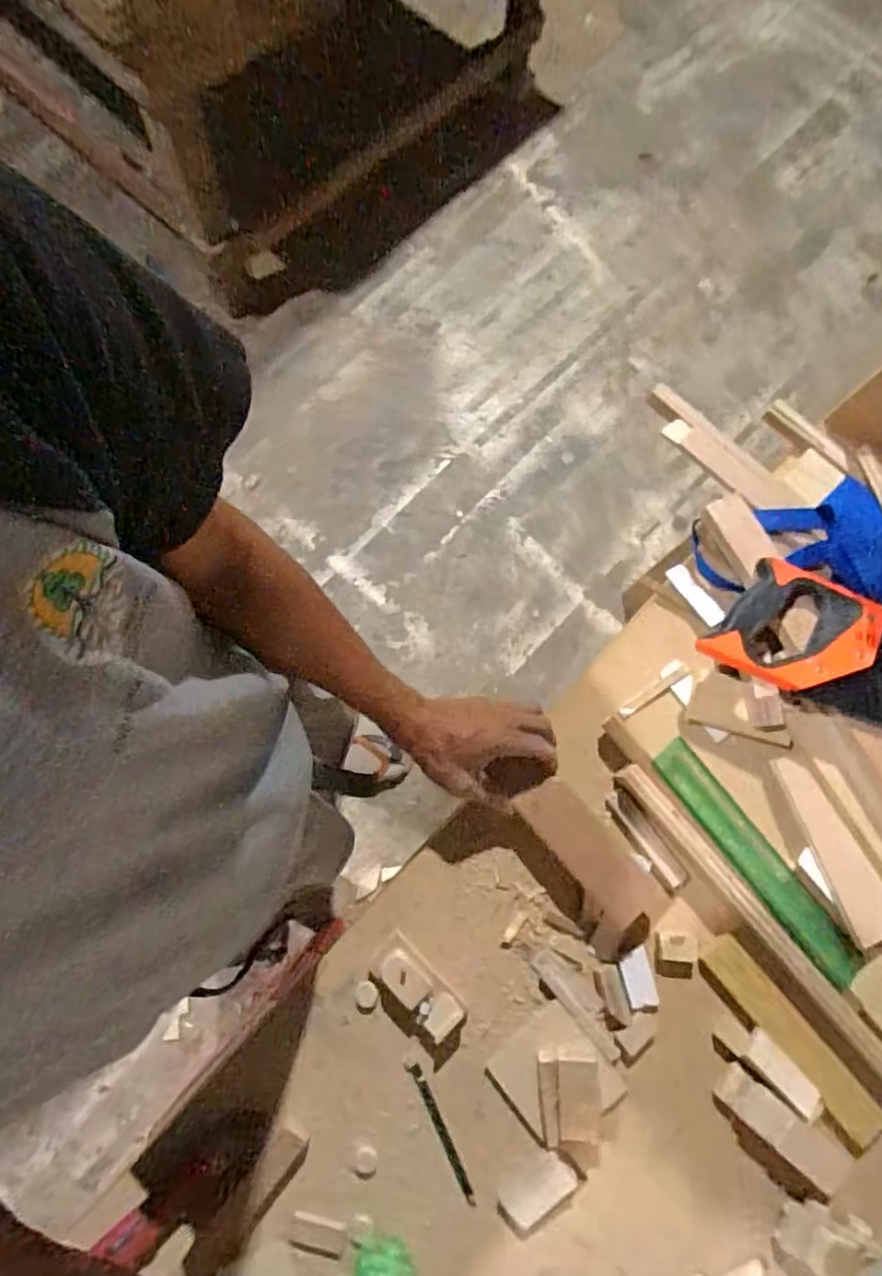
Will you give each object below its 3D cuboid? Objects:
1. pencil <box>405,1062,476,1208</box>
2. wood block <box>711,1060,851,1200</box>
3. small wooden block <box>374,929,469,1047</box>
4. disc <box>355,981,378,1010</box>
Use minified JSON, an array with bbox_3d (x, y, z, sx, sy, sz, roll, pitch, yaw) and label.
[{"bbox_3d":[0.001,0.441,0.551,0.011,0.008,0.119,-28,79,-7],"label":"pencil"},{"bbox_3d":[0.300,0.430,0.540,0.113,0.027,0.036,39,79,7],"label":"wood block"},{"bbox_3d":[-0.023,0.323,0.566,0.090,0.029,0.043,43,80,8],"label":"small wooden block"},{"bbox_3d":[-0.070,0.335,0.576,0.021,0.004,0.022,6,77,0],"label":"disc"}]

